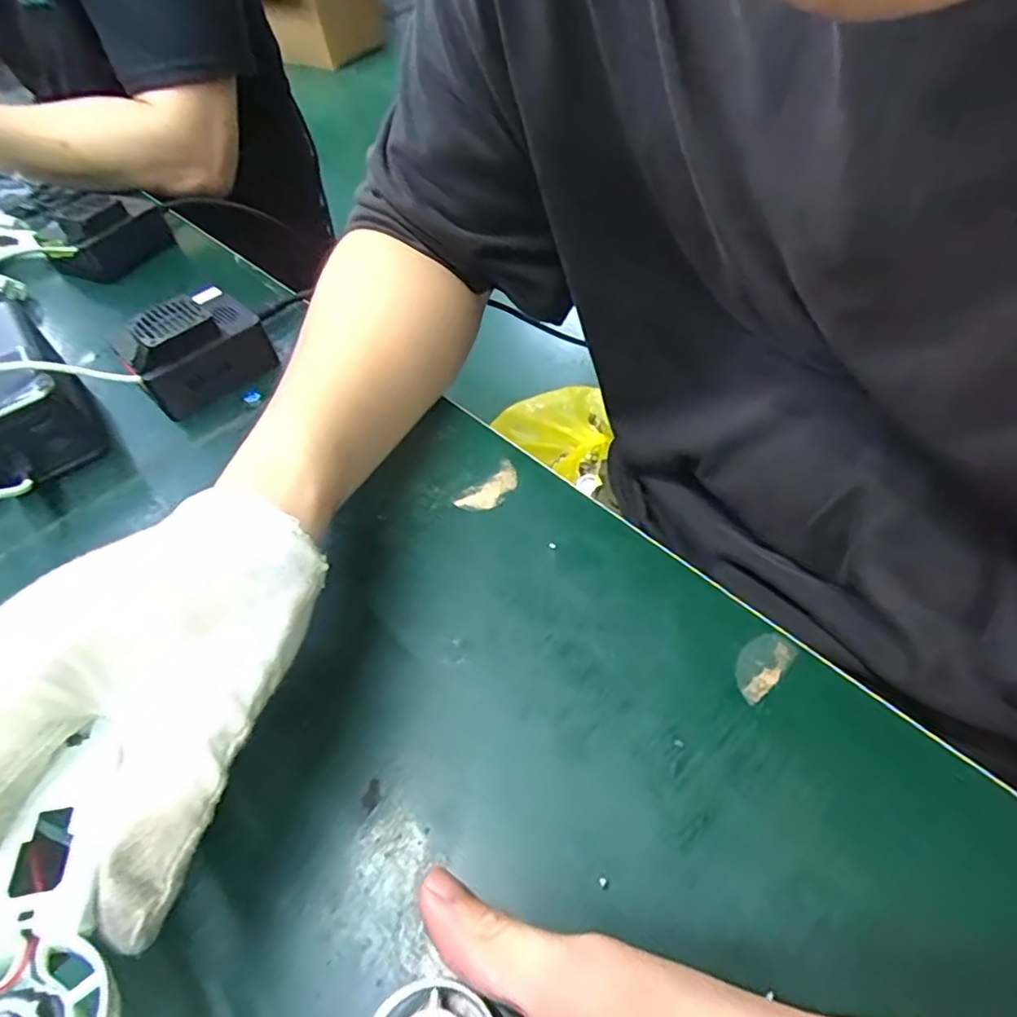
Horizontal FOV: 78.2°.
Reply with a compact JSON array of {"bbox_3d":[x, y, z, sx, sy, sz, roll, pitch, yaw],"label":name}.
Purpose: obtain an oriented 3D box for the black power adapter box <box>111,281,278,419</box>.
[{"bbox_3d":[-0.188,-0.099,0.379,0.078,0.045,0.064,-36,55,-22],"label":"black power adapter box"}]

